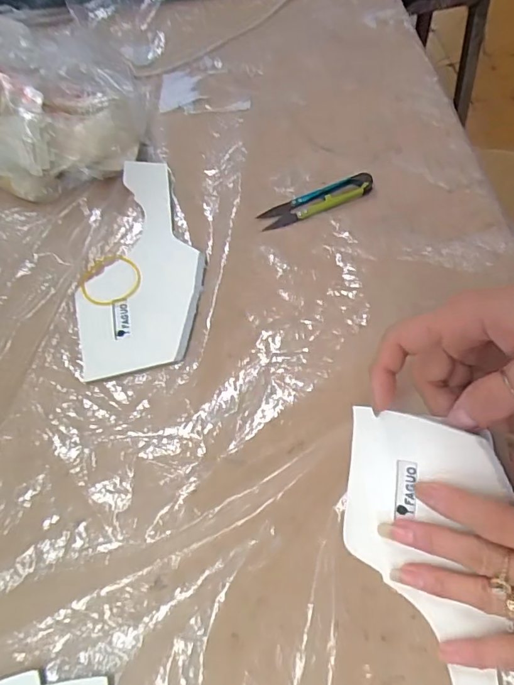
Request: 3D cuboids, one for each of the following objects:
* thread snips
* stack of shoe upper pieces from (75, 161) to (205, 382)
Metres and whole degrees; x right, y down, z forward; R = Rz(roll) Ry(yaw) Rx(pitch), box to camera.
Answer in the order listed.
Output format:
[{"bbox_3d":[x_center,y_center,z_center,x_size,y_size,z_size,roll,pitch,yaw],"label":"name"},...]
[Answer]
[{"bbox_3d":[0.047,-0.116,0.400,0.094,0.009,0.022,-19,62,-7],"label":"thread snips"},{"bbox_3d":[-0.085,-0.062,0.378,0.088,0.013,0.188,4,62,6],"label":"stack of shoe upper pieces"}]

